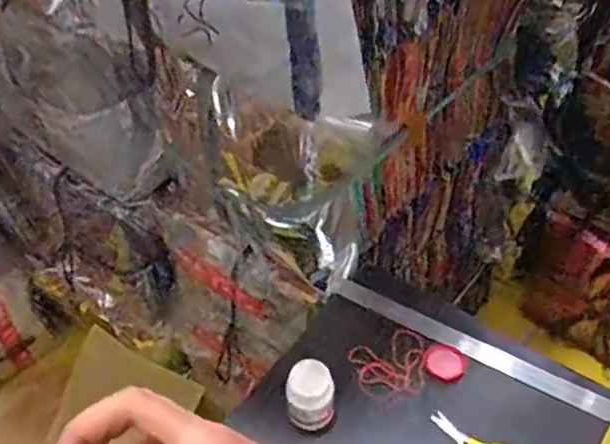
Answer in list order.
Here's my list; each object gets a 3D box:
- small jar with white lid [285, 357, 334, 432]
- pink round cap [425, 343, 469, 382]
[{"bbox_3d":[0.007,0.216,0.858,0.059,0.077,0.054,2,47,7],"label":"small jar with white lid"},{"bbox_3d":[0.189,0.187,0.913,0.053,0.011,0.055,-2,46,2],"label":"pink round cap"}]

